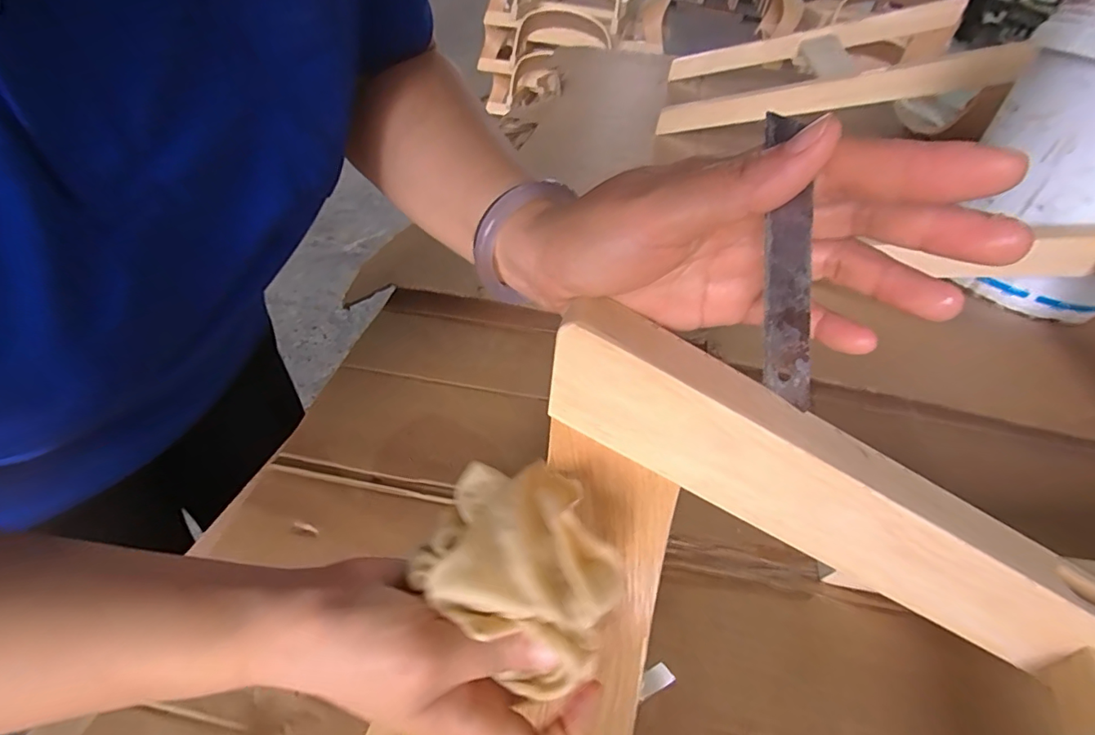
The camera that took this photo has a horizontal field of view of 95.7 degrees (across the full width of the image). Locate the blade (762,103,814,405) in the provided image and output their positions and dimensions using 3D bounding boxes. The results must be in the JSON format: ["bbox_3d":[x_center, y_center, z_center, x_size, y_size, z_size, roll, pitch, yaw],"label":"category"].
[{"bbox_3d":[0.087,-0.036,0.179,0.004,0.102,0.017,-13,14,-32],"label":"blade"}]

